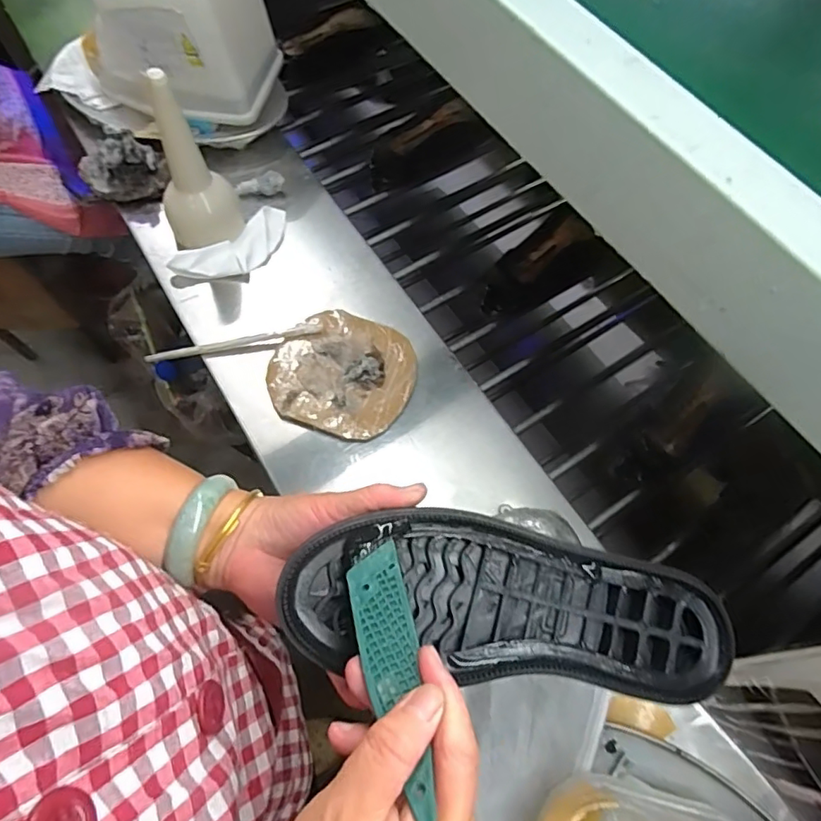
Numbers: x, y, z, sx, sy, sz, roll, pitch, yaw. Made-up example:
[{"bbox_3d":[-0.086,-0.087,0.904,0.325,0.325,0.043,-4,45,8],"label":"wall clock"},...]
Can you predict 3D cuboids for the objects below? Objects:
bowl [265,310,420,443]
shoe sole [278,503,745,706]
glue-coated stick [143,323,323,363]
[{"bbox_3d":[-0.073,-0.041,0.608,0.148,0.034,0.143,0,69,0],"label":"bowl"},{"bbox_3d":[0.059,0.108,0.305,0.247,0.019,0.081,12,69,-7],"label":"shoe sole"},{"bbox_3d":[-0.196,-0.077,0.612,0.190,0.015,0.014,-12,69,-4],"label":"glue-coated stick"}]

